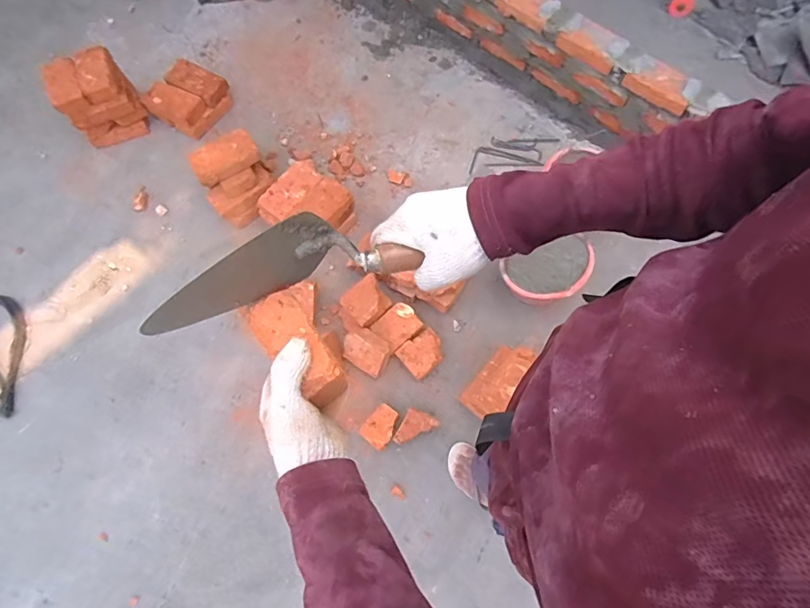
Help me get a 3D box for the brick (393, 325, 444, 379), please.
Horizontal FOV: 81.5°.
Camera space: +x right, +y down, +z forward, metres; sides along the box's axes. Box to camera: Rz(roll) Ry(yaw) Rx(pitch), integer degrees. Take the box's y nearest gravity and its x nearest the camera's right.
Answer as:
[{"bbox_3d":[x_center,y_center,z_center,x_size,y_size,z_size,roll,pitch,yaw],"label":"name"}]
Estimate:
[{"bbox_3d":[0.055,0.137,1.352,0.133,0.043,0.106,-42,74,-12],"label":"brick"}]

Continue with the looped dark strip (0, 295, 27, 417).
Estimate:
[{"bbox_3d":[-1.212,0.134,1.394,0.162,0.060,0.397,-31,72,-8],"label":"looped dark strip"}]

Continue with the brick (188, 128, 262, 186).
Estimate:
[{"bbox_3d":[-0.557,-0.453,1.447,0.195,0.055,0.117,-30,71,-9],"label":"brick"}]

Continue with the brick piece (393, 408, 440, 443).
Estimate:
[{"bbox_3d":[0.031,0.342,1.272,0.090,0.034,0.100,26,72,11],"label":"brick piece"}]

